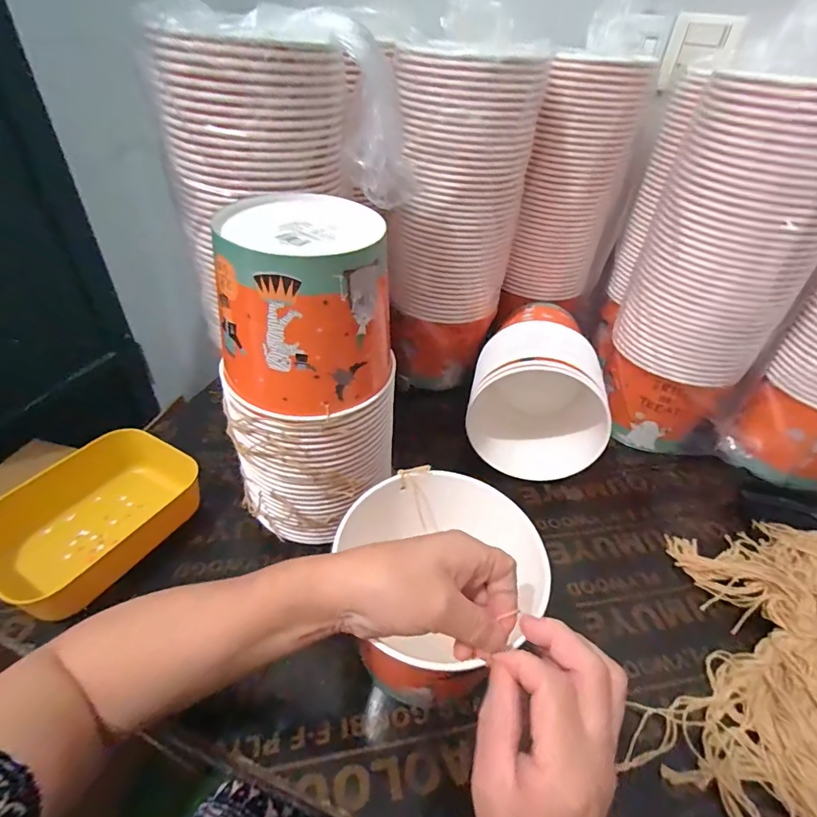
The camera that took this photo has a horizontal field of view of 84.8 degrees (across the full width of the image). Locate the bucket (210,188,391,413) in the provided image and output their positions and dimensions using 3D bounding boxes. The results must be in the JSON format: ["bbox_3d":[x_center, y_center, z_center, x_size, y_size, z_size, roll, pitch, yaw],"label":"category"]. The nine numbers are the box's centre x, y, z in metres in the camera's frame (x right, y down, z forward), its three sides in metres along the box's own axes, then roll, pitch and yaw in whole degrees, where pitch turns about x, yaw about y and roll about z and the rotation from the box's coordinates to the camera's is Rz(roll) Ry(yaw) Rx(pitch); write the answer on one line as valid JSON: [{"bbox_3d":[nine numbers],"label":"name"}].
[{"bbox_3d":[-0.086,-0.091,0.390,0.138,0.135,0.141,-1,40,-7],"label":"bucket"}]

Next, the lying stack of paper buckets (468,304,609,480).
[{"bbox_3d":[0.176,-0.036,0.630,0.163,0.160,0.245,9,40,5],"label":"lying stack of paper buckets"}]

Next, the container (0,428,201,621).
[{"bbox_3d":[-0.333,0.114,0.487,0.150,0.058,0.203,22,43,19],"label":"container"}]

